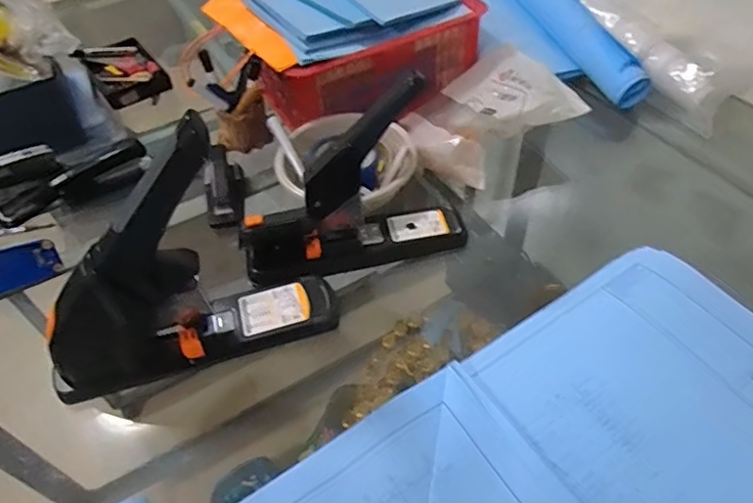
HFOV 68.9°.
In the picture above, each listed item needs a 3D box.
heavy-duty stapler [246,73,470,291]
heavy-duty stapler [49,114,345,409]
[{"bbox_3d":[-0.033,-0.075,0.664,0.291,0.233,0.065,-13,49,-7],"label":"heavy-duty stapler"},{"bbox_3d":[-0.215,0.019,0.562,0.321,0.281,0.075,-15,50,-9],"label":"heavy-duty stapler"}]

